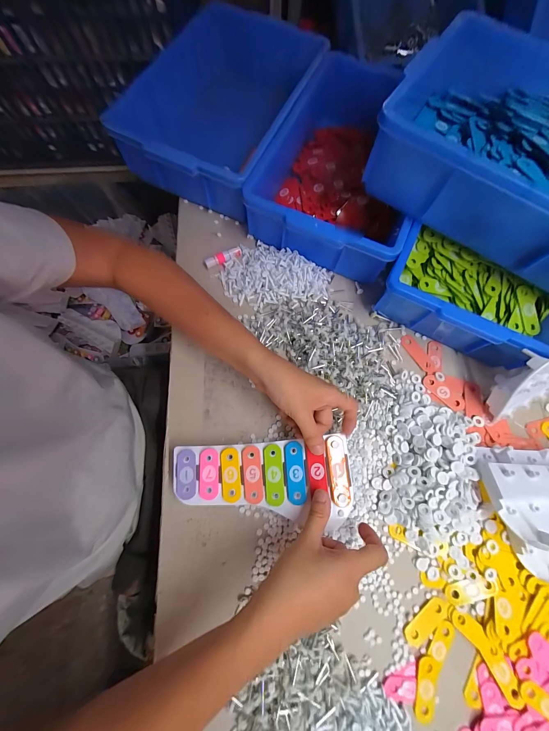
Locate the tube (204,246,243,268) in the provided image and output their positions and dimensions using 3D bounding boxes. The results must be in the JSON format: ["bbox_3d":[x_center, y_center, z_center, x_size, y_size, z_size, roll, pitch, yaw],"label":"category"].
[{"bbox_3d":[-0.088,-0.187,0.449,0.066,0.012,0.017,-28,77,-8],"label":"tube"}]

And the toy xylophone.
[{"bbox_3d":[-0.015,0.151,0.348,0.229,0.033,0.113,5,75,-3],"label":"toy xylophone"}]

